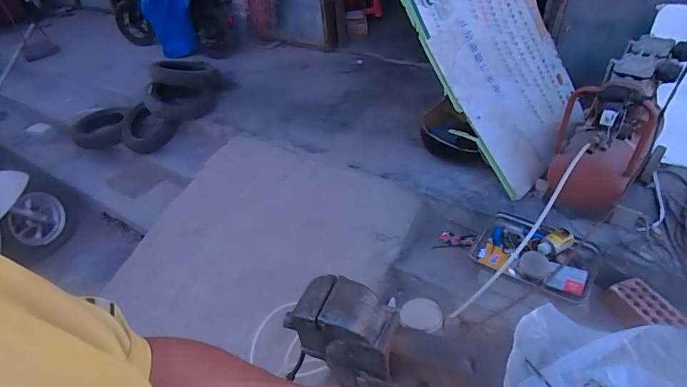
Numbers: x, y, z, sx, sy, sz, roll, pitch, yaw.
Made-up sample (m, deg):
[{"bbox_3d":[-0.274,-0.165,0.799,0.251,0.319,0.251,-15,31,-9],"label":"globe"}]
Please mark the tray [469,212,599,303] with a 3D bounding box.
[{"bbox_3d":[0.637,0.187,1.328,0.368,0.082,0.269,22,47,29],"label":"tray"}]

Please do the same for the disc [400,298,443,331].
[{"bbox_3d":[0.159,0.245,0.815,0.081,0.008,0.074,-3,40,3],"label":"disc"}]

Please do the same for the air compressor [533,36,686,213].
[{"bbox_3d":[0.901,-0.197,1.372,0.307,0.510,0.472,19,45,27],"label":"air compressor"}]

